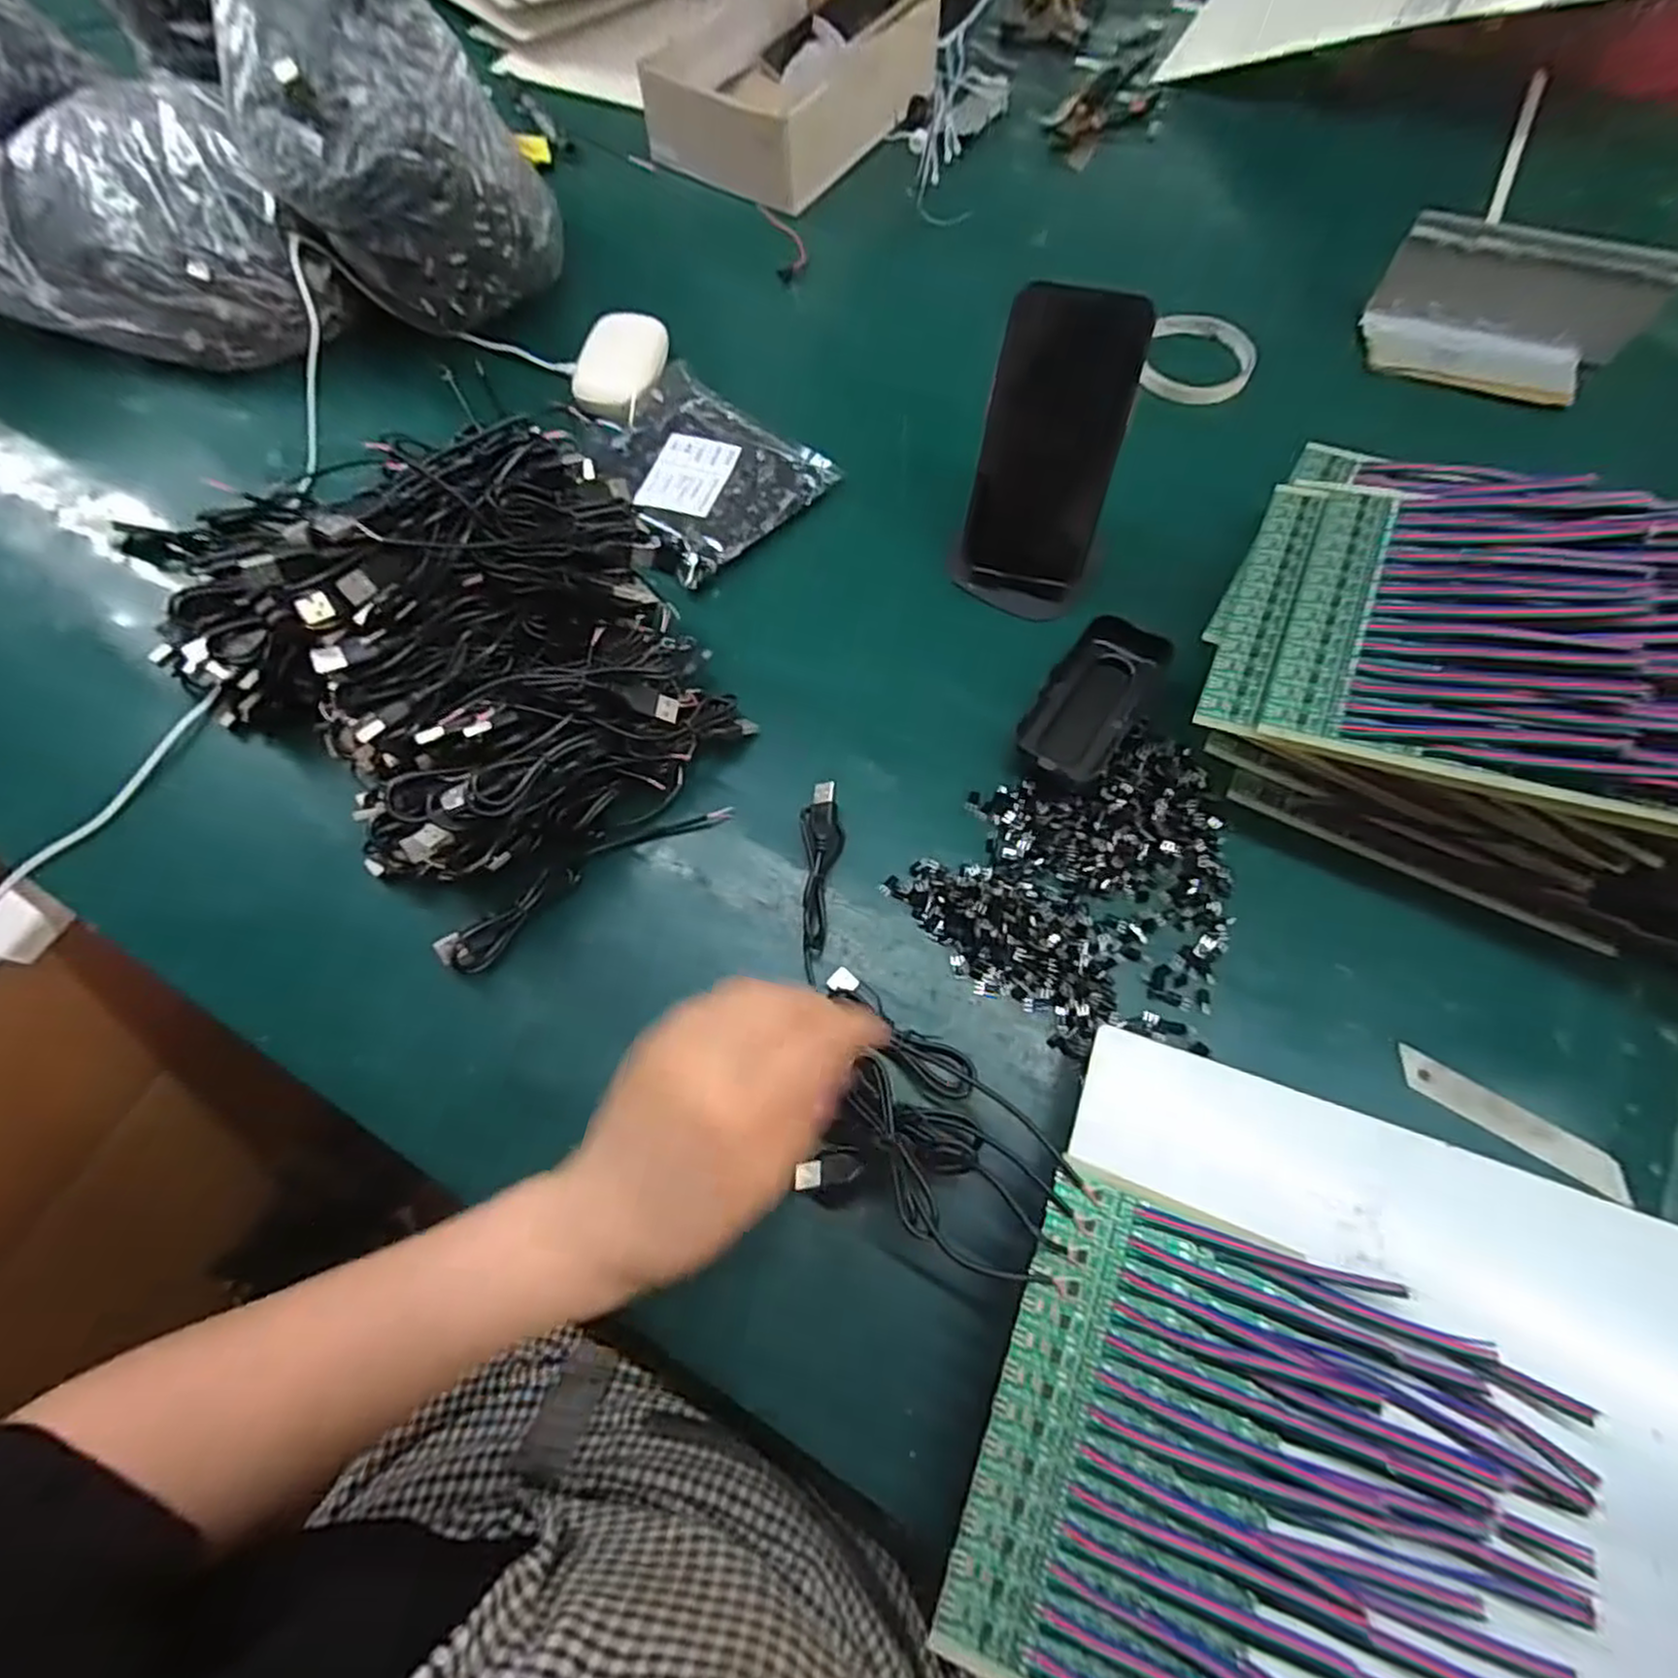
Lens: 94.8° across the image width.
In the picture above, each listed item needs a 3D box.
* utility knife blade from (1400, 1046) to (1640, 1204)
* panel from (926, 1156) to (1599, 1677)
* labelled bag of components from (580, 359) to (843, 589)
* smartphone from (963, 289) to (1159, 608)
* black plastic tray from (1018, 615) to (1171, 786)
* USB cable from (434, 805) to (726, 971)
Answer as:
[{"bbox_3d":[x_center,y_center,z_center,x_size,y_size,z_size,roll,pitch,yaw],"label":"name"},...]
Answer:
[{"bbox_3d":[0.311,0.131,0.358,0.097,0.004,0.020,30,67,16],"label":"utility knife blade"},{"bbox_3d":[0.150,0.230,0.265,0.189,0.024,0.163,20,69,9],"label":"panel"},{"bbox_3d":[-0.101,-0.253,0.523,0.154,0.023,0.133,41,74,16],"label":"labelled bag of components"},{"bbox_3d":[0.118,-0.218,0.439,0.076,0.153,0.007,17,34,14],"label":"smartphone"},{"bbox_3d":[0.145,-0.081,0.438,0.051,0.024,0.117,32,71,14],"label":"black plastic tray"},{"bbox_3d":[-0.133,0.017,0.406,0.159,0.019,0.026,-33,70,-12],"label":"USB cable"}]

